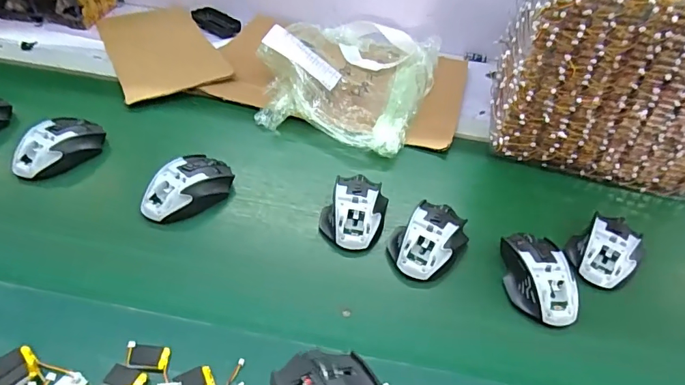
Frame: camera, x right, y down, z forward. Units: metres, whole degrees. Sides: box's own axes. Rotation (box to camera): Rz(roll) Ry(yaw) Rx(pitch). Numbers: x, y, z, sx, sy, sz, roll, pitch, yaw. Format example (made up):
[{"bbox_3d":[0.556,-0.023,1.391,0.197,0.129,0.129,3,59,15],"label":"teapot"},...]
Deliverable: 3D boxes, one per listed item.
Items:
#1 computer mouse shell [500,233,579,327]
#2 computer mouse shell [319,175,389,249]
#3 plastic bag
[{"bbox_3d":[0.216,0.088,0.504,0.067,0.032,0.105,7,43,-1],"label":"computer mouse shell"},{"bbox_3d":[0.014,0.018,0.558,0.076,0.034,0.106,13,43,5],"label":"computer mouse shell"},{"bbox_3d":[0.007,-0.222,0.781,0.285,0.085,0.359,17,44,8],"label":"plastic bag"}]

